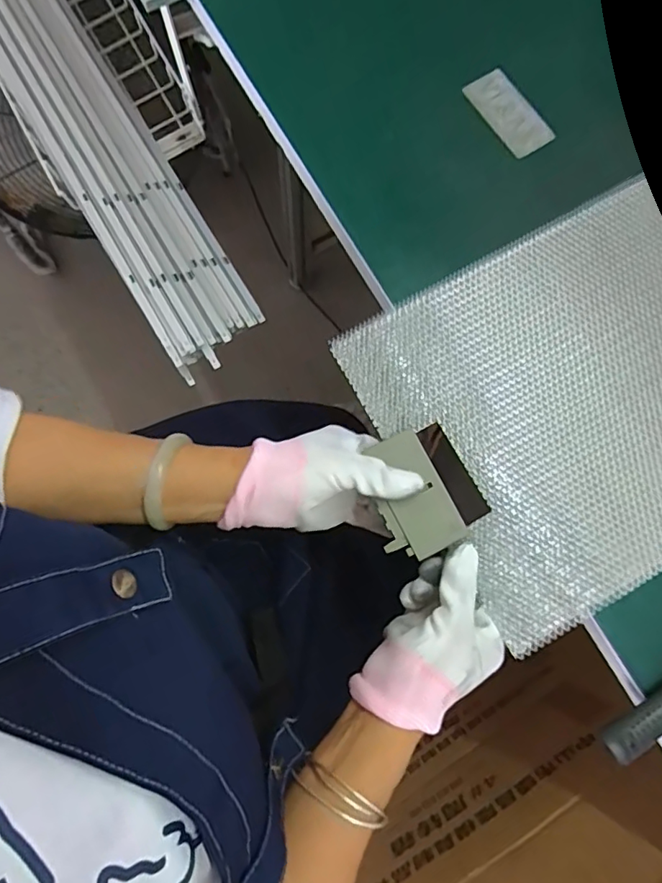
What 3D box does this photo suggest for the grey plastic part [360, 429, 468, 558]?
[{"bbox_3d":[0.054,0.039,0.369,0.053,0.007,0.084,-25,81,-6],"label":"grey plastic part"}]

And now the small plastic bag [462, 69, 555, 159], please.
[{"bbox_3d":[0.147,-0.272,0.435,0.038,0.005,0.078,-32,82,-7],"label":"small plastic bag"}]

